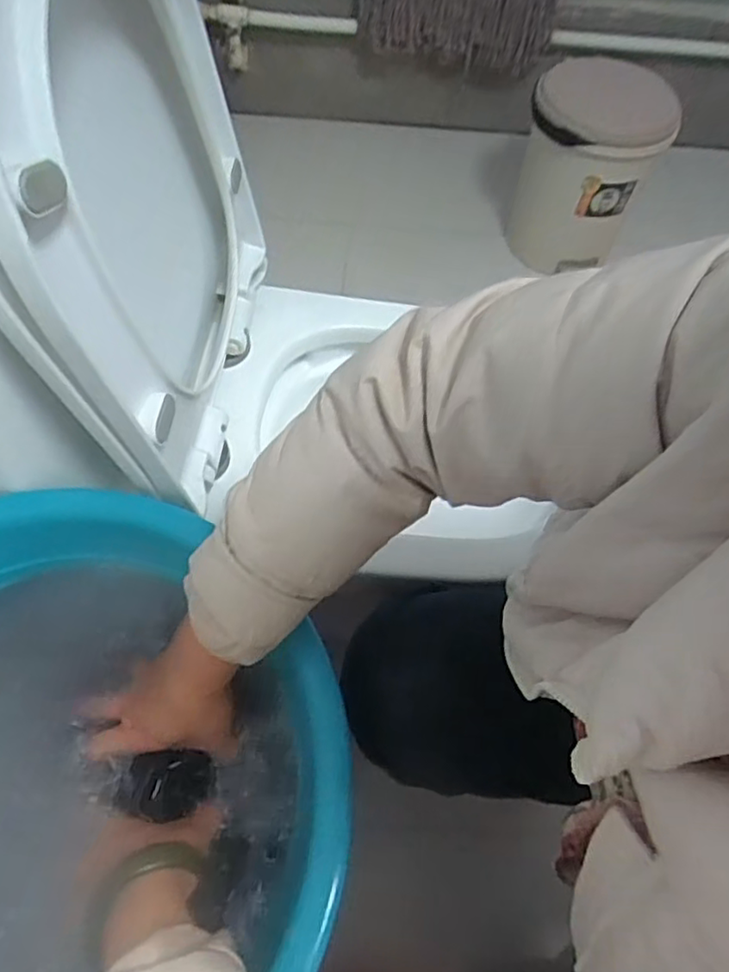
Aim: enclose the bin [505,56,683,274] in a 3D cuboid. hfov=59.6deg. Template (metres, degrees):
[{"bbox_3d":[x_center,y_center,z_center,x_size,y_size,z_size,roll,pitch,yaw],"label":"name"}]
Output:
[{"bbox_3d":[0.434,-0.623,1.259,0.244,0.296,0.306,23,61,9],"label":"bin"}]

